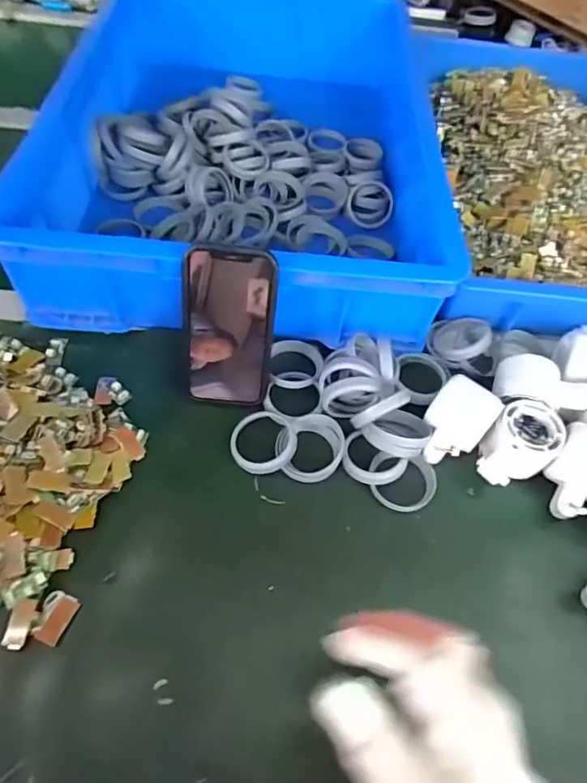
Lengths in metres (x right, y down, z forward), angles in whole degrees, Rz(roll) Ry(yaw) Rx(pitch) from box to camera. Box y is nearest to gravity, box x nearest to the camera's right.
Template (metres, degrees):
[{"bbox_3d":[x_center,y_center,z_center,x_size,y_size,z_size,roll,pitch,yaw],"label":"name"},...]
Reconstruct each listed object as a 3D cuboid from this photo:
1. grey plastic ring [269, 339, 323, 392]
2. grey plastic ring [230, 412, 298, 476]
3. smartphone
[{"bbox_3d":[0.003,-0.026,0.497,0.050,0.020,0.055,3,57,-4],"label":"grey plastic ring"},{"bbox_3d":[-0.026,0.044,0.450,0.058,0.012,0.062,2,57,-3],"label":"grey plastic ring"},{"bbox_3d":[-0.056,-0.052,0.439,0.074,0.148,0.007,5,32,-4],"label":"smartphone"}]

